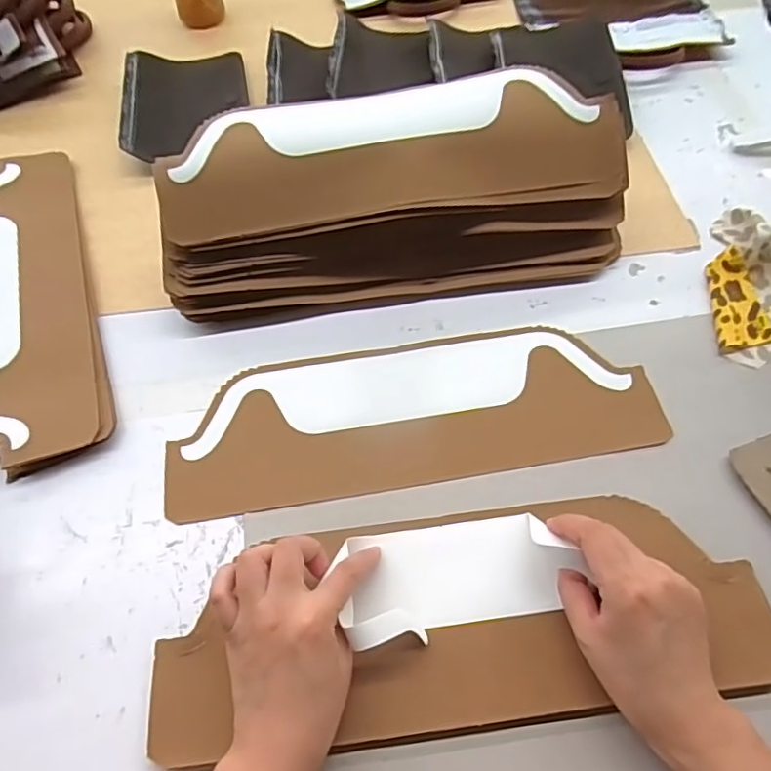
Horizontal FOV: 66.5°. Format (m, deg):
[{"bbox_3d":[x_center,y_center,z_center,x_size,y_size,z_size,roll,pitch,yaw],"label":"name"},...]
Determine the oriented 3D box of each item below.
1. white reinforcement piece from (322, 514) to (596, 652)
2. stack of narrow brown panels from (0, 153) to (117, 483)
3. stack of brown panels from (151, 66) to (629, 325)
[{"bbox_3d":[0.048,0.129,0.408,0.150,0.030,0.073,-11,59,-4],"label":"white reinforcement piece"},{"bbox_3d":[-0.367,-0.092,0.578,0.147,0.025,0.400,-20,60,-9],"label":"stack of narrow brown panels"},{"bbox_3d":[0.006,-0.178,0.550,0.425,0.112,0.152,-8,59,-3],"label":"stack of brown panels"}]

